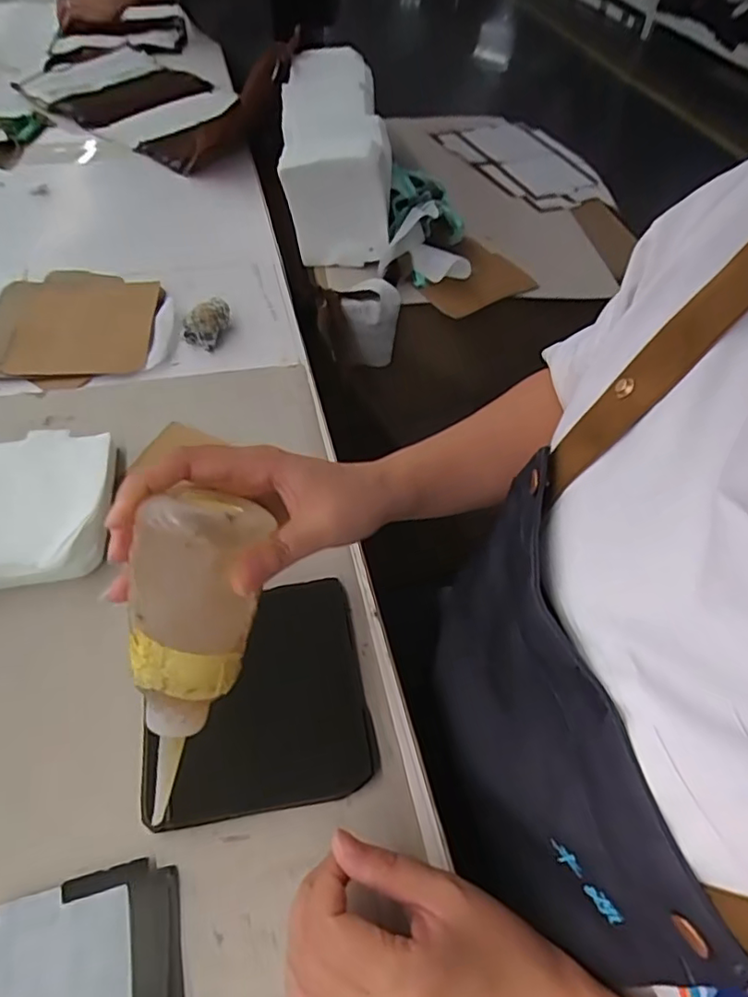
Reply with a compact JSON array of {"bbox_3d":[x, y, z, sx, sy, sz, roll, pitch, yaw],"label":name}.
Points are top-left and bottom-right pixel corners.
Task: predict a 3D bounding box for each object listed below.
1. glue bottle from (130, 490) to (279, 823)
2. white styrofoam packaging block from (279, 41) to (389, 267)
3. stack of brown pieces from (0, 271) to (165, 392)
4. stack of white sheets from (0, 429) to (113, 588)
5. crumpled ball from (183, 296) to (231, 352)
[{"bbox_3d":[-0.089,0.077,0.287,0.049,0.153,0.043,12,12,5],"label":"glue bottle"},{"bbox_3d":[-0.051,-0.465,0.763,0.121,0.108,0.375,-1,53,-5],"label":"white styrofoam packaging block"},{"bbox_3d":[-0.303,-0.173,0.577,0.163,0.014,0.164,-5,54,-7],"label":"stack of brown pieces"},{"bbox_3d":[-0.254,0.001,0.437,0.106,0.029,0.130,-5,54,-7],"label":"stack of white sheets"},{"bbox_3d":[-0.164,-0.175,0.573,0.031,0.035,0.050,11,53,5],"label":"crumpled ball"}]

